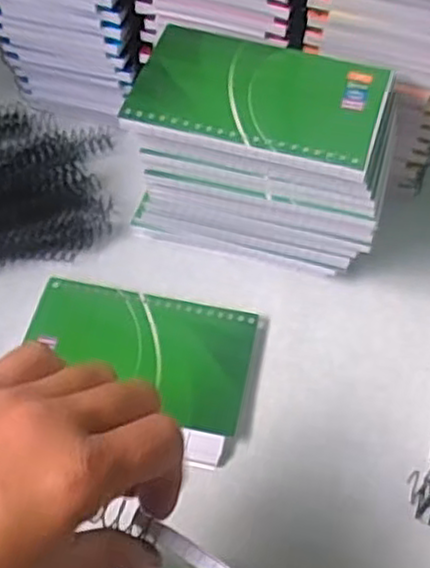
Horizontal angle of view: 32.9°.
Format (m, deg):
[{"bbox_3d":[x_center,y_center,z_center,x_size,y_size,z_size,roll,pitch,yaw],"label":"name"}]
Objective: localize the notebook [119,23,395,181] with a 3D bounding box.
[{"bbox_3d":[0.024,-0.100,0.390,0.128,0.013,0.077,15,58,12],"label":"notebook"}]

